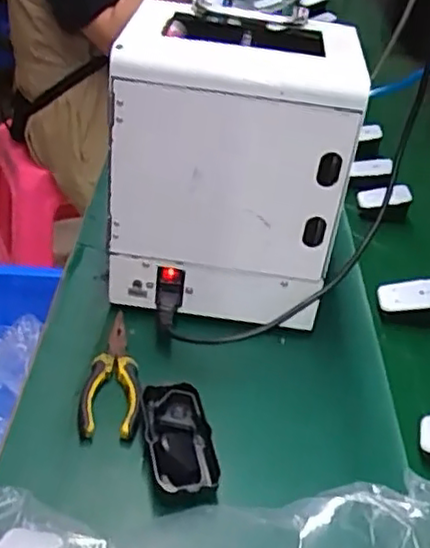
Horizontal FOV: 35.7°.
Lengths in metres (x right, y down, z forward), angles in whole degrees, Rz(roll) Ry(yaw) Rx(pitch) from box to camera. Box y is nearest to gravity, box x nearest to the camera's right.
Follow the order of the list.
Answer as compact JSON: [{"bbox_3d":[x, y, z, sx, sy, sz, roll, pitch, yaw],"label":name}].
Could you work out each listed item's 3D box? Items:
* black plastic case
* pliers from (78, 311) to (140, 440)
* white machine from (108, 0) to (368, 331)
[{"bbox_3d":[-0.028,0.140,0.555,0.054,0.030,0.108,-4,38,-14],"label":"black plastic case"},{"bbox_3d":[-0.093,0.092,0.617,0.049,0.019,0.143,4,37,-4],"label":"pliers"},{"bbox_3d":[0.015,-0.097,0.657,0.212,0.265,0.146,11,37,4],"label":"white machine"}]

